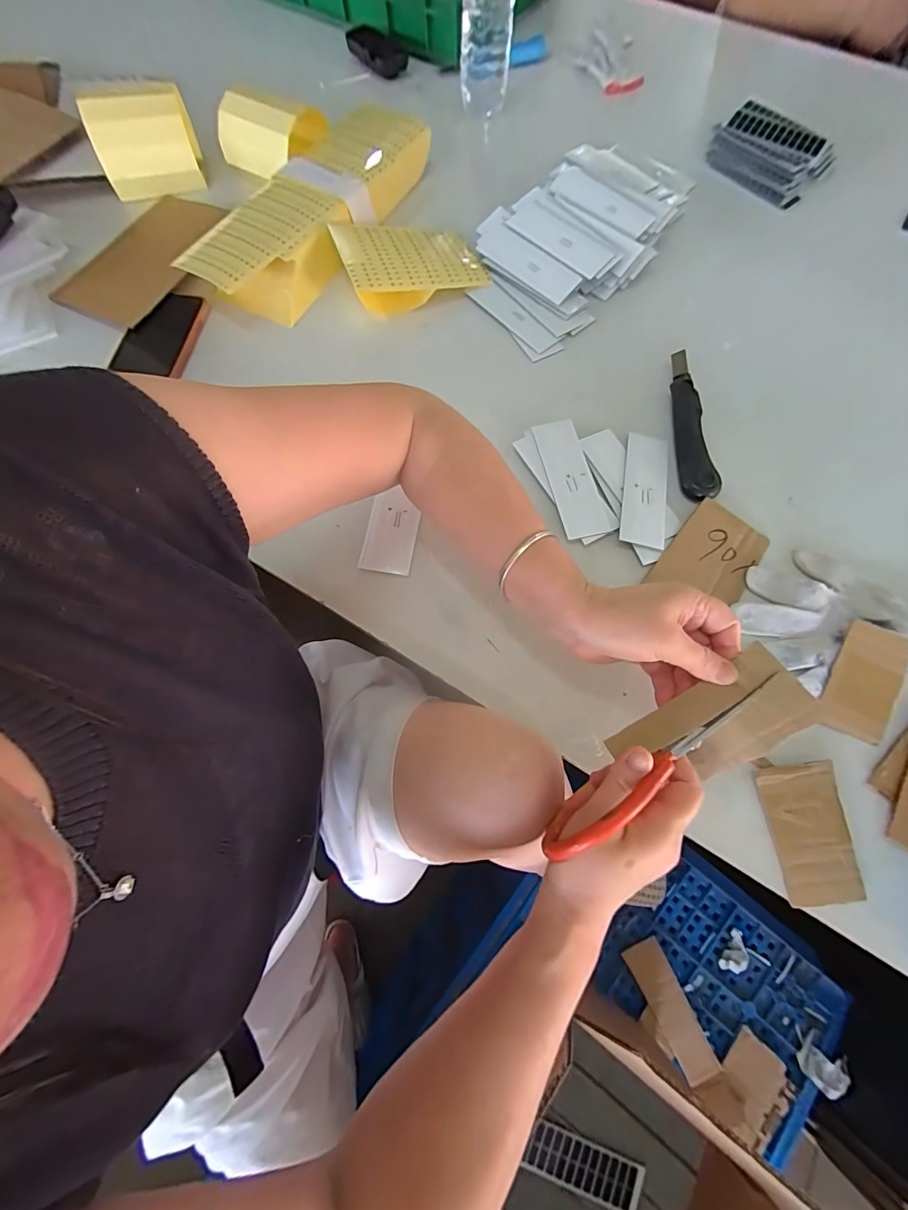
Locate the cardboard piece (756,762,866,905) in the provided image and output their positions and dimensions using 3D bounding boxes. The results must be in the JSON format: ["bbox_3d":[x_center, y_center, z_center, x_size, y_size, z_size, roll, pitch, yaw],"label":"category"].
[{"bbox_3d":[0.280,0.178,0.327,0.058,0.008,0.099,-6,72,-1],"label":"cardboard piece"}]

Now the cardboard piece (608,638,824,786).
[{"bbox_3d":[0.170,0.083,0.276,0.118,0.018,0.058,-35,85,8],"label":"cardboard piece"}]

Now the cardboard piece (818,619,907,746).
[{"bbox_3d":[0.354,0.065,0.362,0.051,0.004,0.100,27,83,11],"label":"cardboard piece"}]

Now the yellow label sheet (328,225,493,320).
[{"bbox_3d":[-0.052,-0.419,0.511,0.166,0.041,0.127,-21,73,-6],"label":"yellow label sheet"}]

